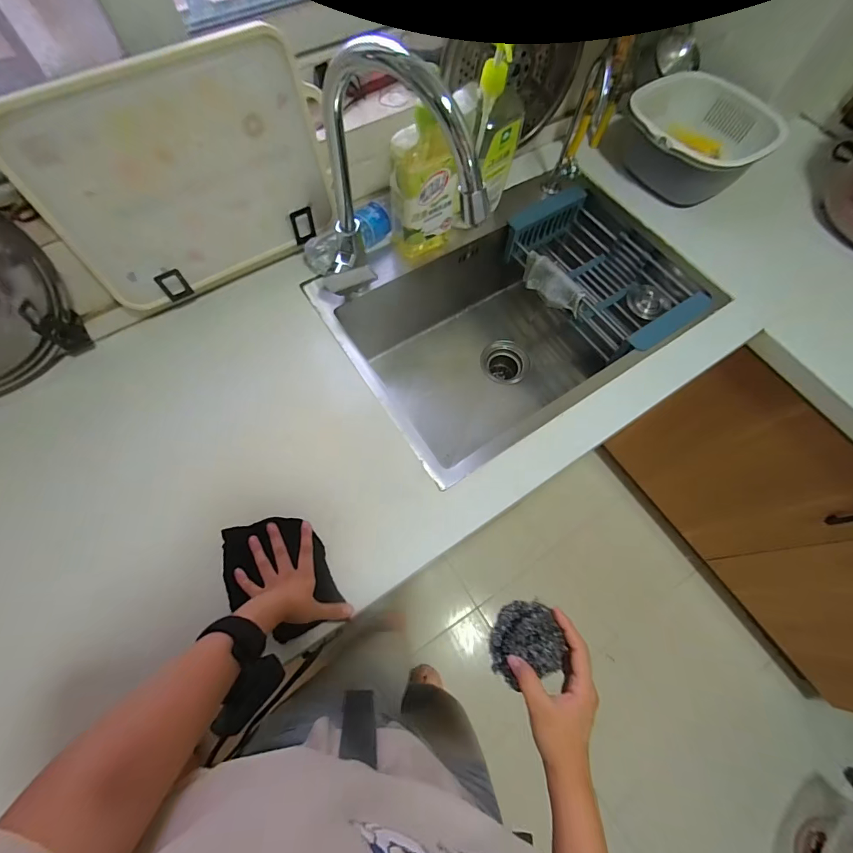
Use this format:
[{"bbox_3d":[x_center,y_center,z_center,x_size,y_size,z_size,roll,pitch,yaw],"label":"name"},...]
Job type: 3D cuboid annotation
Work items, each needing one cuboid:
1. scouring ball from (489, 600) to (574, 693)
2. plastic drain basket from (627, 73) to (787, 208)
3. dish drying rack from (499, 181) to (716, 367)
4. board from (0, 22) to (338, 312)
[{"bbox_3d":[0.099,0.213,0.408,0.063,0.045,0.074,7,67,1],"label":"scouring ball"},{"bbox_3d":[0.502,-0.538,0.784,0.254,0.111,0.204,30,70,10],"label":"plastic drain basket"},{"bbox_3d":[0.332,-0.294,0.801,0.204,0.113,0.363,-30,72,-13],"label":"dish drying rack"},{"bbox_3d":[-0.313,-0.331,0.570,0.364,0.269,0.025,-31,60,-15],"label":"board"}]

